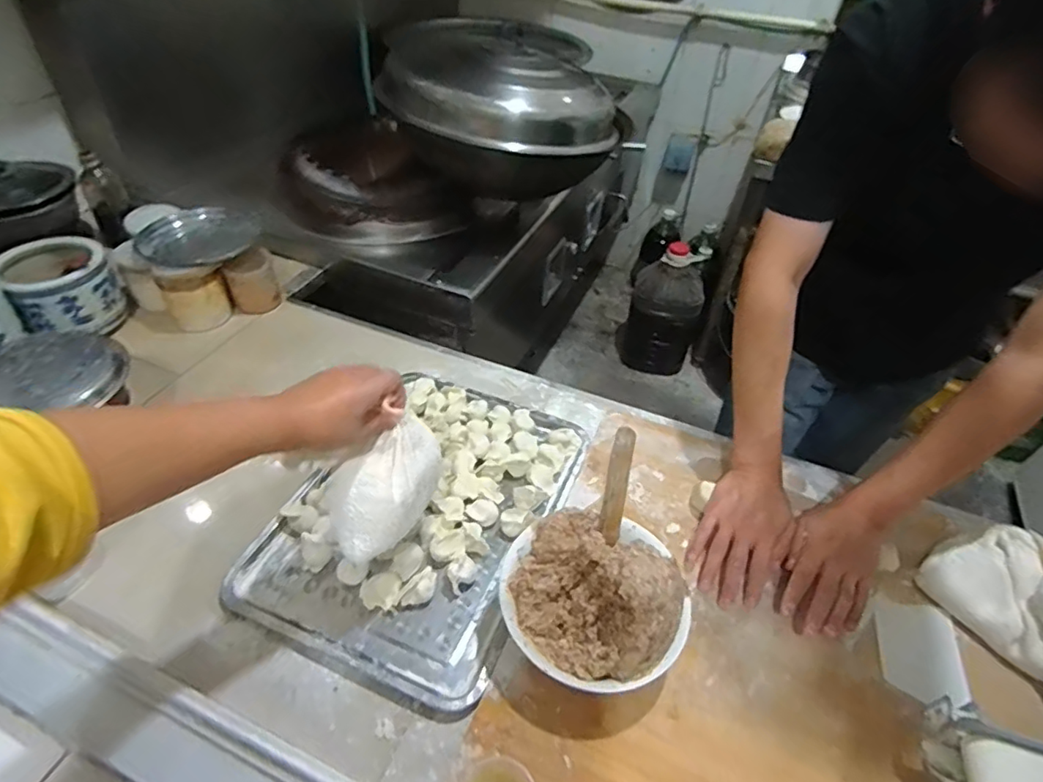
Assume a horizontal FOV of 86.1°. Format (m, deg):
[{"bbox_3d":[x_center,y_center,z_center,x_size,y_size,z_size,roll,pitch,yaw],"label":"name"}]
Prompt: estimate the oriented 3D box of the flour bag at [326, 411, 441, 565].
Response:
[{"bbox_3d":[-0.131,0.097,0.575,0.057,0.097,0.140,32,52,27],"label":"flour bag"}]

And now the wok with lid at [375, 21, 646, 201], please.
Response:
[{"bbox_3d":[-0.034,-0.568,1.167,0.404,0.239,0.409,-29,53,-29],"label":"wok with lid"}]

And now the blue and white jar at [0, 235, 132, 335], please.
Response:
[{"bbox_3d":[-0.760,-0.169,0.936,0.150,0.119,0.143,-32,55,-31],"label":"blue and white jar"}]

